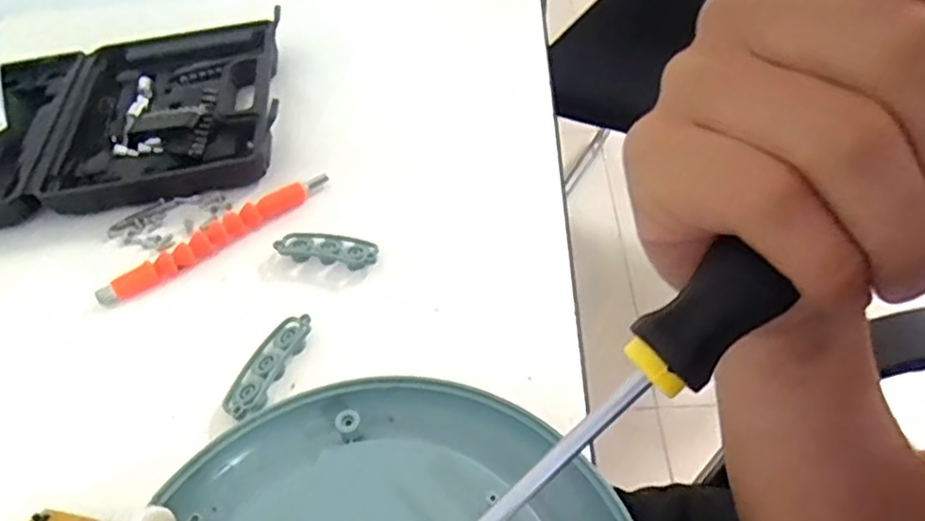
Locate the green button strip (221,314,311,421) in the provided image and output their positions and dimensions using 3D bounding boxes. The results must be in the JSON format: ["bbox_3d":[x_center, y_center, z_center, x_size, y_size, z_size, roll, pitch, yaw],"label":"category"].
[{"bbox_3d":[-0.113,0.061,0.385,0.024,0.011,0.069,14,52,16],"label":"green button strip"}]

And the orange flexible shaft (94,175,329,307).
[{"bbox_3d":[-0.167,-0.017,0.460,0.164,0.016,0.014,-32,55,-21],"label":"orange flexible shaft"}]

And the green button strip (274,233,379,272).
[{"bbox_3d":[-0.087,-0.009,0.441,0.069,0.011,0.027,14,52,16],"label":"green button strip"}]

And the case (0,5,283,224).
[{"bbox_3d":[-0.307,-0.115,0.541,0.316,0.036,0.205,-8,50,-2],"label":"case"}]

